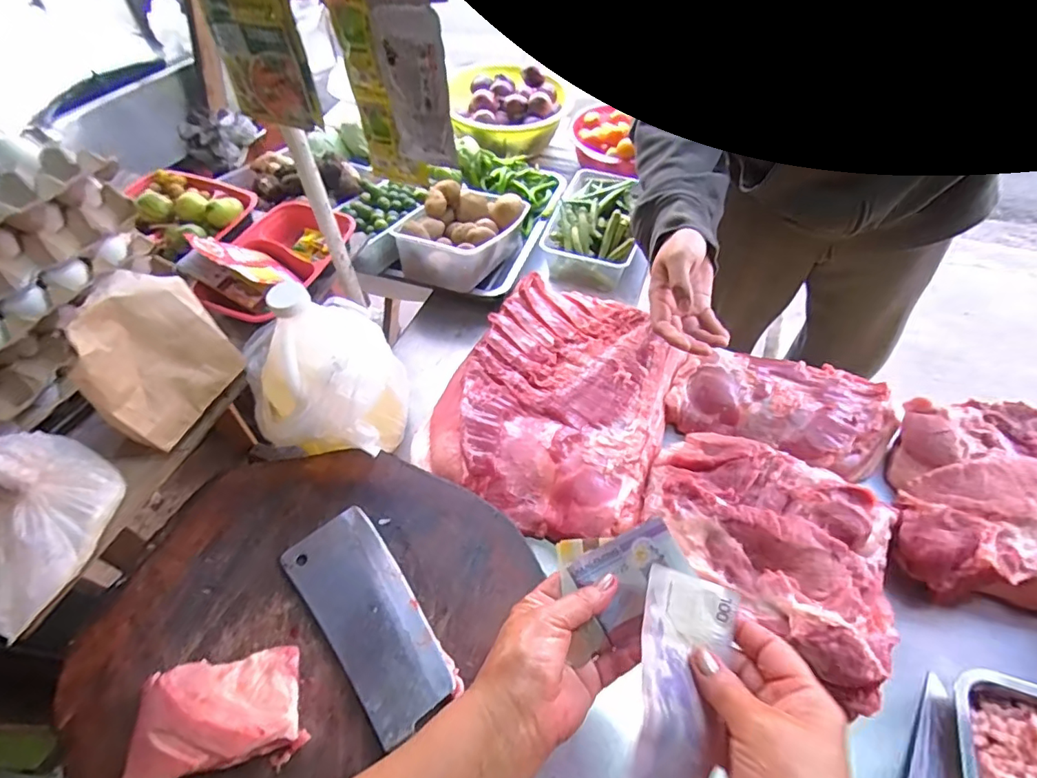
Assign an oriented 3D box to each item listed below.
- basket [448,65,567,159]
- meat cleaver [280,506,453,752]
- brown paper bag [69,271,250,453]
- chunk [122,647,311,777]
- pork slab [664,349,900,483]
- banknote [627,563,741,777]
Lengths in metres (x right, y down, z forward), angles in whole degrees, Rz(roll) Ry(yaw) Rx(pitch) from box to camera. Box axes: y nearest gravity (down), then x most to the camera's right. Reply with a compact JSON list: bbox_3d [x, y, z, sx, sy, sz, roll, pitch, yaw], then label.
[{"bbox_3d":[-0.020,-0.607,1.144,0.252,0.097,0.280,-5,56,-2],"label":"basket"},{"bbox_3d":[-0.108,0.264,0.482,0.091,0.027,0.355,-34,62,-19],"label":"meat cleaver"},{"bbox_3d":[-0.371,-0.035,0.540,0.027,0.155,0.148,4,52,24],"label":"brown paper bag"},{"bbox_3d":[-0.260,0.279,0.447,0.141,0.066,0.090,-6,56,-3],"label":"chunk"},{"bbox_3d":[0.365,0.019,0.732,0.285,0.038,0.157,17,58,12],"label":"pork slab"},{"bbox_3d":[0.100,0.192,0.317,0.061,0.012,0.148,23,62,-14],"label":"banknote"}]

